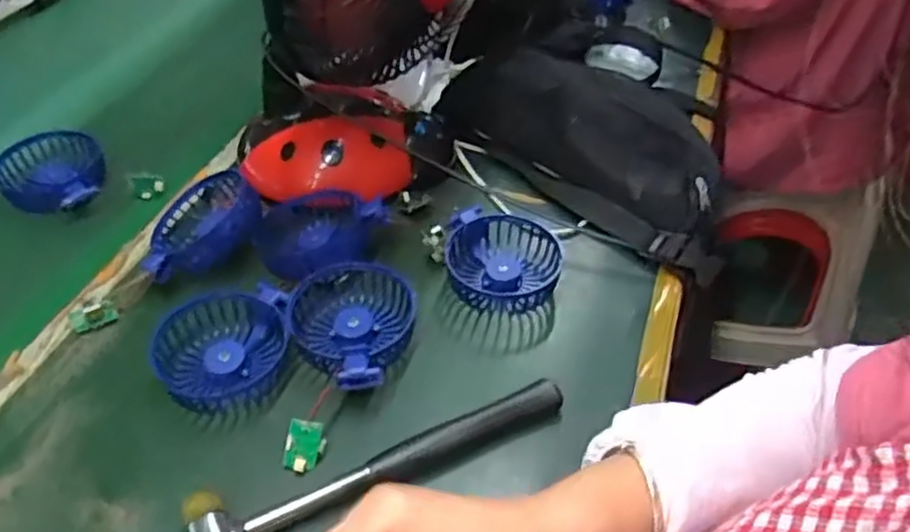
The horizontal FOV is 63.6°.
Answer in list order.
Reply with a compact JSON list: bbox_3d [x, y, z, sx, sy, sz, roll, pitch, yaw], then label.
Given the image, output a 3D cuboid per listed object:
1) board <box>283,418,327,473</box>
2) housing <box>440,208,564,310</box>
[{"bbox_3d":[-0.096,0.114,0.467,0.025,0.004,0.031,15,82,-5],"label":"board"},{"bbox_3d":[0.038,-0.005,0.580,0.091,0.034,0.081,2,44,2],"label":"housing"}]

